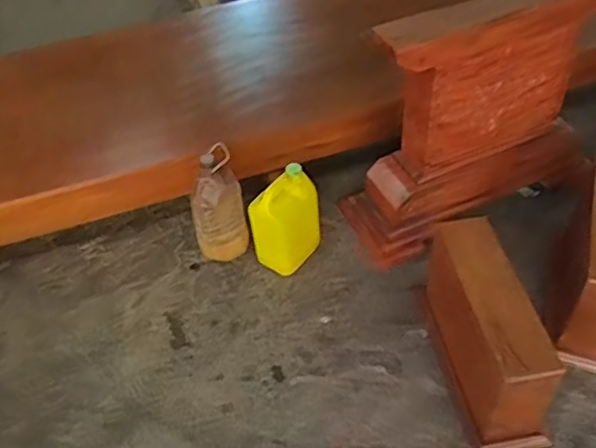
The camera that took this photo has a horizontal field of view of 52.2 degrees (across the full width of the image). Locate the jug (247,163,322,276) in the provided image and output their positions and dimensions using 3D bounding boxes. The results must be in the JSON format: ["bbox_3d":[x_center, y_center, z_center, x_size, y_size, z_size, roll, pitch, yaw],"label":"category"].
[{"bbox_3d":[-0.035,-0.012,1.711,0.136,0.269,0.170,22,55,25],"label":"jug"}]

